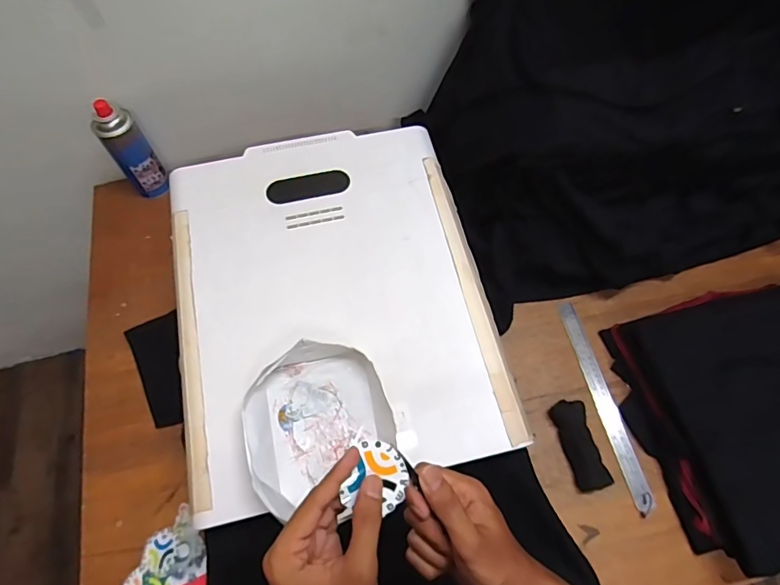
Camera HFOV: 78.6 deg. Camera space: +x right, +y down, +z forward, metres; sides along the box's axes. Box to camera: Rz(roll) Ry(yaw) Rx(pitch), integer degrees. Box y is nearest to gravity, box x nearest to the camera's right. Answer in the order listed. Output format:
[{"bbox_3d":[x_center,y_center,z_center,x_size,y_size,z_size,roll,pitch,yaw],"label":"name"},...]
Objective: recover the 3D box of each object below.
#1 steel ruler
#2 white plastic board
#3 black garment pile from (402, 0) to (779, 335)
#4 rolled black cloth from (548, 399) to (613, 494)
[{"bbox_3d":[0.331,0.166,0.740,0.032,0.007,0.323,-14,65,0],"label":"steel ruler"},{"bbox_3d":[-0.081,-0.010,0.640,0.401,0.025,0.500,-11,65,-7],"label":"white plastic board"},{"bbox_3d":[0.437,-0.293,0.735,0.639,0.358,0.410,-15,66,-8],"label":"black garment pile"},{"bbox_3d":[0.281,0.224,0.703,0.046,0.024,0.123,-13,66,-8],"label":"rolled black cloth"}]

